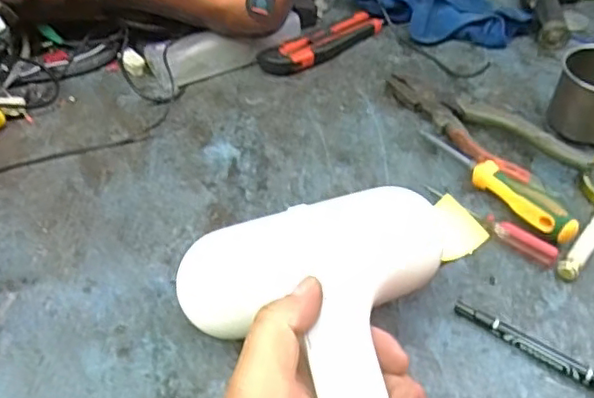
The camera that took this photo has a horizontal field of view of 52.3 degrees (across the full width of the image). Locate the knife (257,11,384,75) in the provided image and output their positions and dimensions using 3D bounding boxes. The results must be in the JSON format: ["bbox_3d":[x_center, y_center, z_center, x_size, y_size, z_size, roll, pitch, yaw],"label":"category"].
[{"bbox_3d":[0.029,-0.159,0.617,0.137,0.019,0.038,-29,53,-24],"label":"knife"}]

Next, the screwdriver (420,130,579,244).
[{"bbox_3d":[0.153,-0.019,0.477,0.024,0.029,0.154,-22,50,-19],"label":"screwdriver"}]

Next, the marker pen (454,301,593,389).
[{"bbox_3d":[0.163,0.101,0.379,0.135,0.011,0.012,30,54,26],"label":"marker pen"}]

